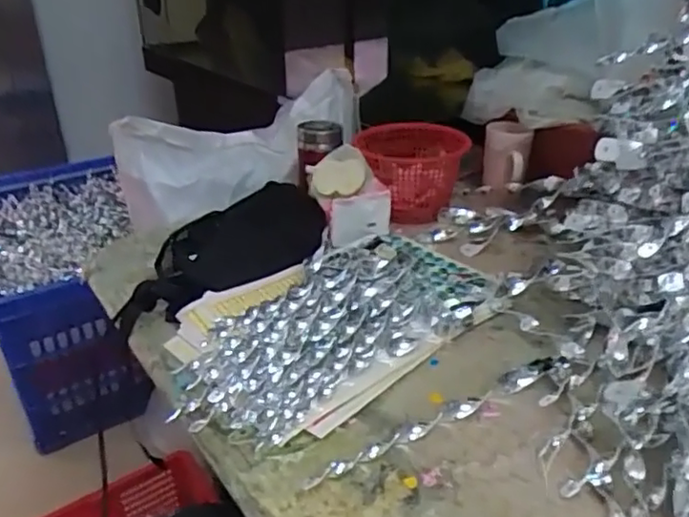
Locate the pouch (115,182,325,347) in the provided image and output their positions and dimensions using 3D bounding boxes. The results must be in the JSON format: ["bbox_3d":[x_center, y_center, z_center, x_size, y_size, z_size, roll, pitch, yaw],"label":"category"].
[{"bbox_3d":[-0.153,-0.007,0.844,0.168,0.056,0.346,18,34,33],"label":"pouch"}]

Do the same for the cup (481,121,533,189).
[{"bbox_3d":[0.279,-0.170,1.069,0.077,0.103,0.089,5,29,11],"label":"cup"}]

